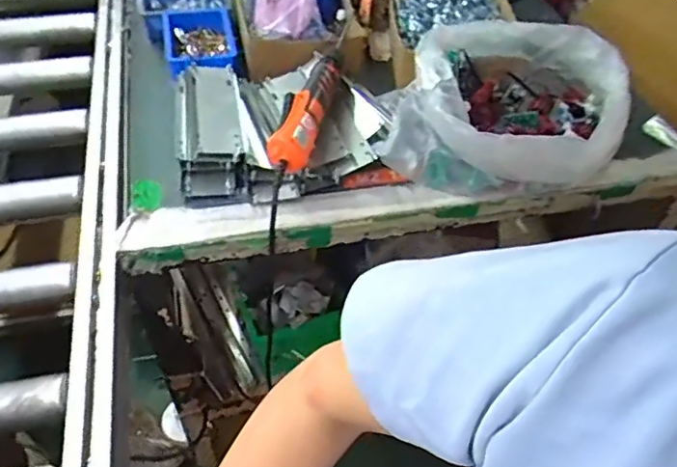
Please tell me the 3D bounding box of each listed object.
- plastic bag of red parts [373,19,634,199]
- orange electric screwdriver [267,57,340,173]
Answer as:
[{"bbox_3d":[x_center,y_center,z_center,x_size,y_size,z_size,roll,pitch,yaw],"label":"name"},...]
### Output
[{"bbox_3d":[0.217,-0.174,0.774,0.285,0.108,0.267,15,48,10],"label":"plastic bag of red parts"},{"bbox_3d":[-0.040,-0.158,0.724,0.052,0.033,0.212,11,48,6],"label":"orange electric screwdriver"}]

